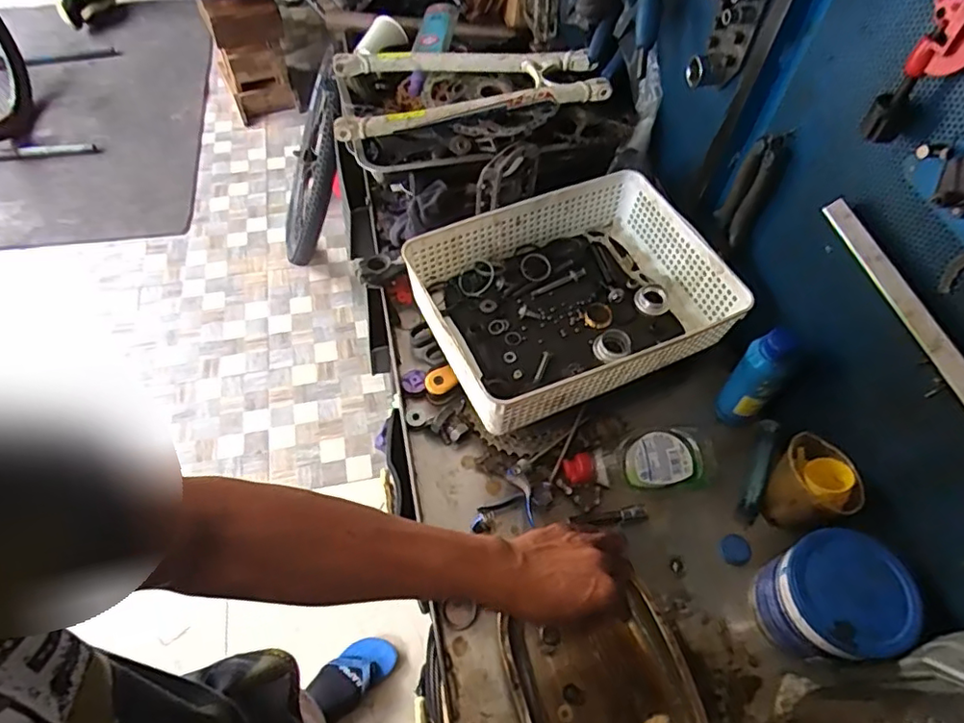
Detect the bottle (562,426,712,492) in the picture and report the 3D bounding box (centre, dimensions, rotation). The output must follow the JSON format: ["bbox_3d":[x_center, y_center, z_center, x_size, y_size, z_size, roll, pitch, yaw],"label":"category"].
[{"bbox_3d":[0.175,0.110,0.631,0.165,0.043,0.059,-6,57,-7],"label":"bottle"}]

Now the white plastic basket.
[{"bbox_3d":[0.103,-0.079,0.684,0.333,0.082,0.251,-22,60,-16],"label":"white plastic basket"}]

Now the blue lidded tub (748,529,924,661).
[{"bbox_3d":[0.319,0.222,0.534,0.098,0.104,0.100,1,57,-2],"label":"blue lidded tub"}]

